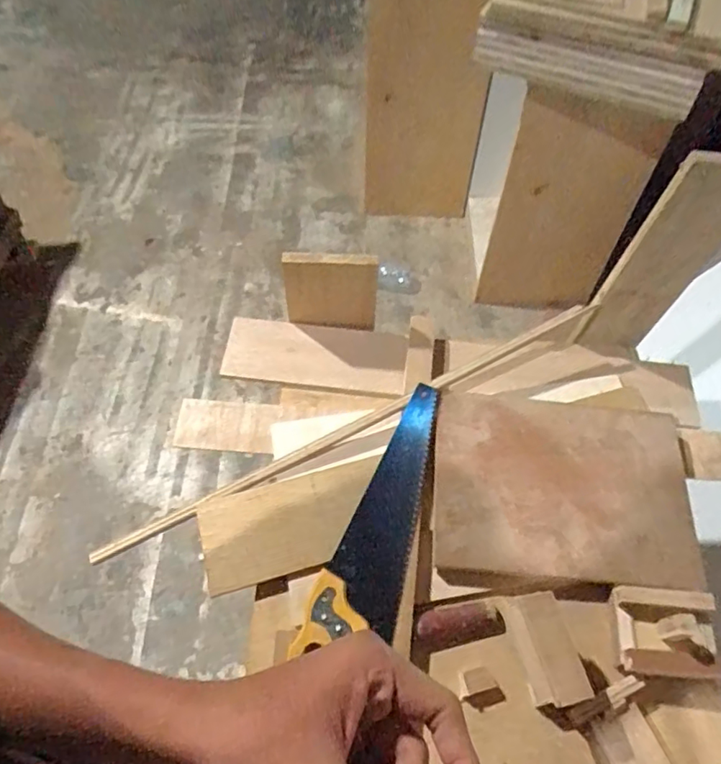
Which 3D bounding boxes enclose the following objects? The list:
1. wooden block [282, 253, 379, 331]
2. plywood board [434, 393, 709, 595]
[{"bbox_3d":[-0.041,-0.127,0.786,0.126,0.137,0.015,0,56,-1],"label":"wooden block"},{"bbox_3d":[0.257,0.134,0.715,0.316,0.015,0.232,6,65,2],"label":"plywood board"}]

